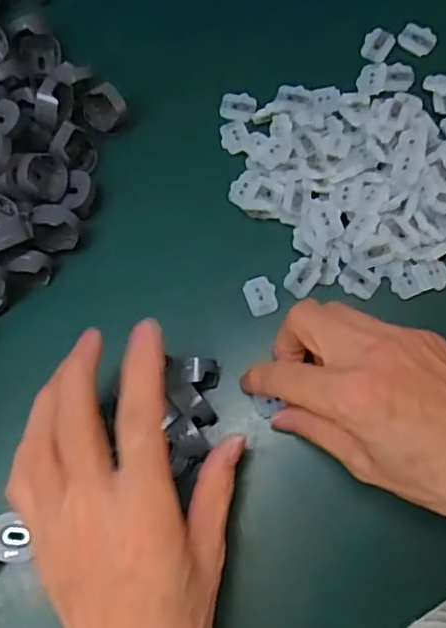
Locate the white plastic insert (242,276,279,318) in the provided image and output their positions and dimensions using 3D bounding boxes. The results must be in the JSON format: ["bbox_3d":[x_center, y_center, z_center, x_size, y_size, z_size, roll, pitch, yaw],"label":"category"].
[{"bbox_3d":[0.022,-0.010,0.369,0.017,0.005,0.022,-12,74,0],"label":"white plastic insert"}]

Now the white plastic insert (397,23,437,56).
[{"bbox_3d":[0.124,-0.175,0.407,0.022,0.004,0.018,41,81,13],"label":"white plastic insert"}]

